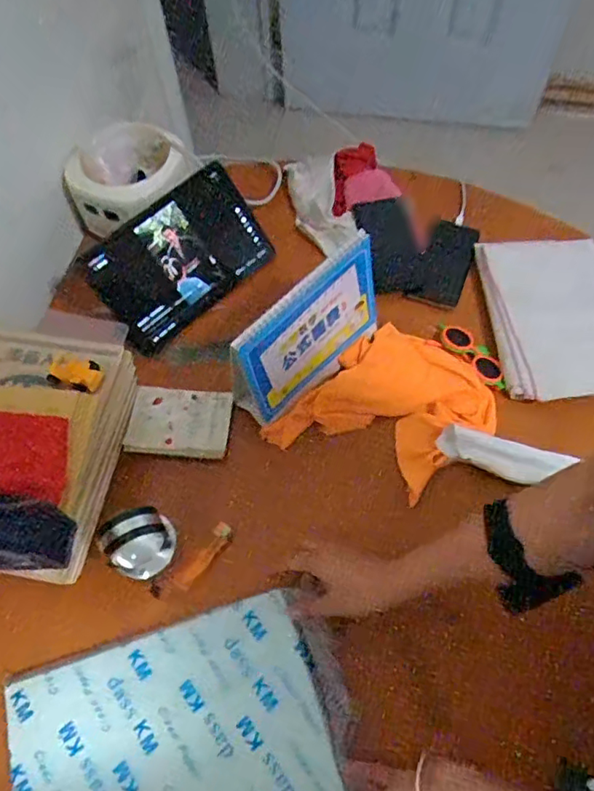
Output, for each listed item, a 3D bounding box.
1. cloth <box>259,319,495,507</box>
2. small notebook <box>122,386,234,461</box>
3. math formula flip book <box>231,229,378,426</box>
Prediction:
[{"bbox_3d":[0.118,0.020,0.707,0.200,0.037,0.243,37,70,21],"label":"cloth"},{"bbox_3d":[-0.149,0.030,0.706,0.128,0.013,0.098,2,62,5],"label":"small notebook"},{"bbox_3d":[0.015,-0.078,0.677,0.220,0.169,0.058,-40,66,-16],"label":"math formula flip book"}]

